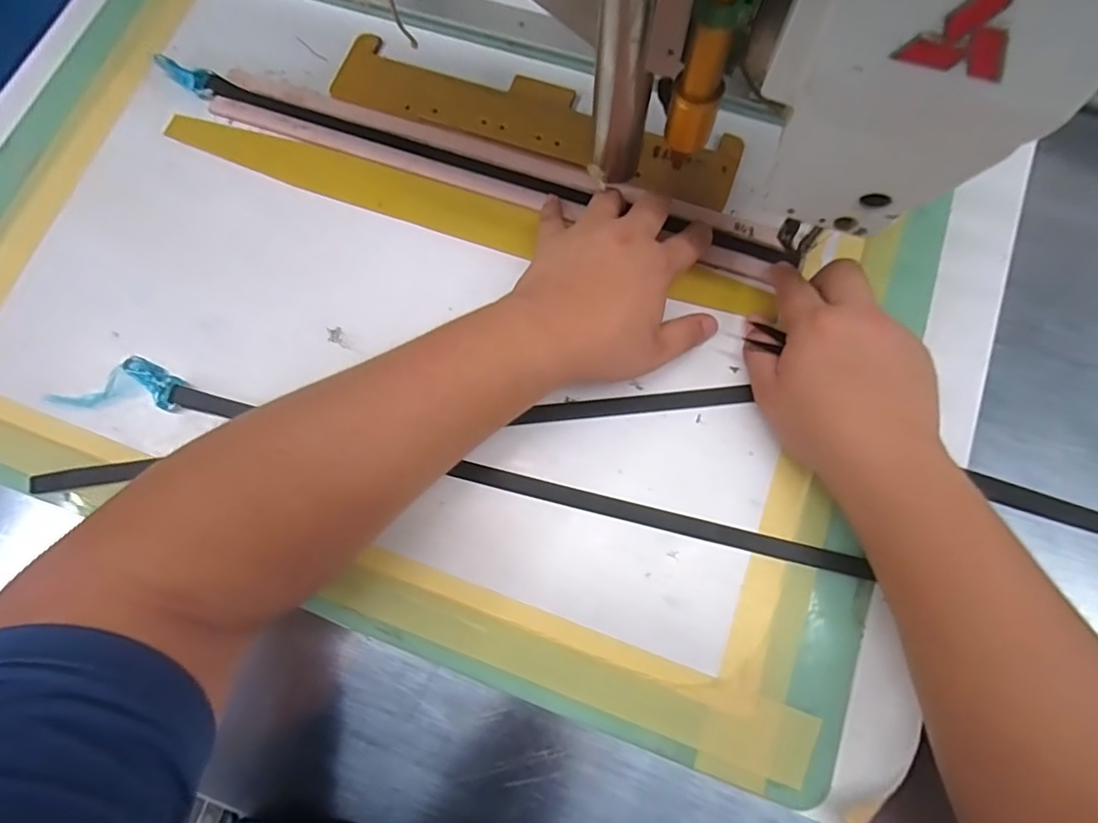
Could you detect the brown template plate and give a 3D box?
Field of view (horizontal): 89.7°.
[{"bbox_3d":[-0.015,-0.229,0.429,0.324,0.011,0.063,20,77,7],"label":"brown template plate"}]

